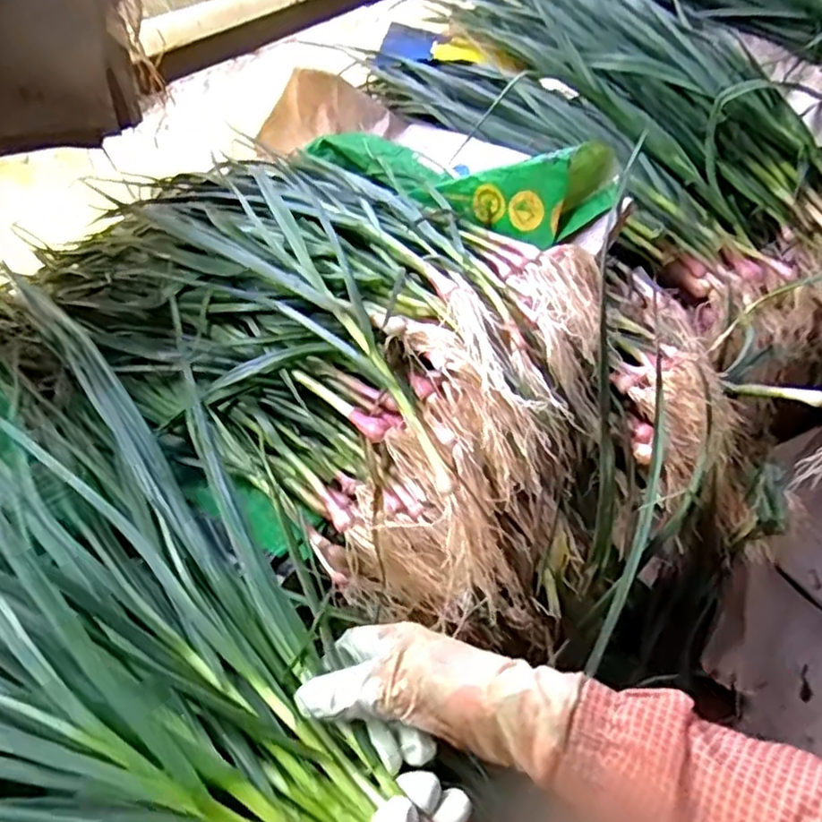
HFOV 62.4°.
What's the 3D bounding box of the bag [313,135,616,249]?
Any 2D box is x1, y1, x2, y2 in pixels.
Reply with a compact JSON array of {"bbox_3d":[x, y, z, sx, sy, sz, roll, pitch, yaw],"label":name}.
[{"bbox_3d":[0.032,-0.230,0.658,0.341,0.071,0.097,27,57,35],"label":"bag"}]

